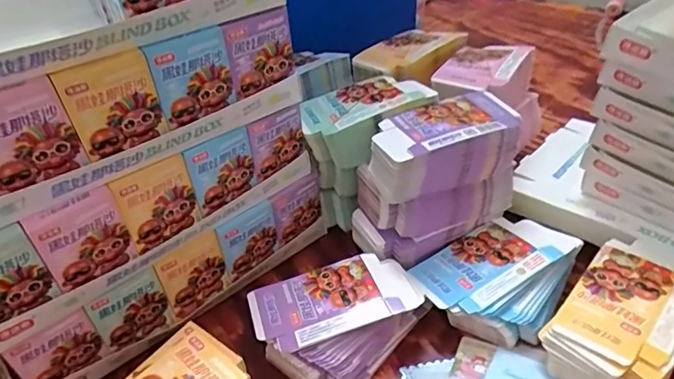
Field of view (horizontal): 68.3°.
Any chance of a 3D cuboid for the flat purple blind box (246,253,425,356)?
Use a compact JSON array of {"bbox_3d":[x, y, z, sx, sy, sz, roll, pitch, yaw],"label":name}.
[{"bbox_3d":[-0.004,0.103,0.469,0.151,0.008,0.079,-16,38,-11],"label":"flat purple blind box"}]

